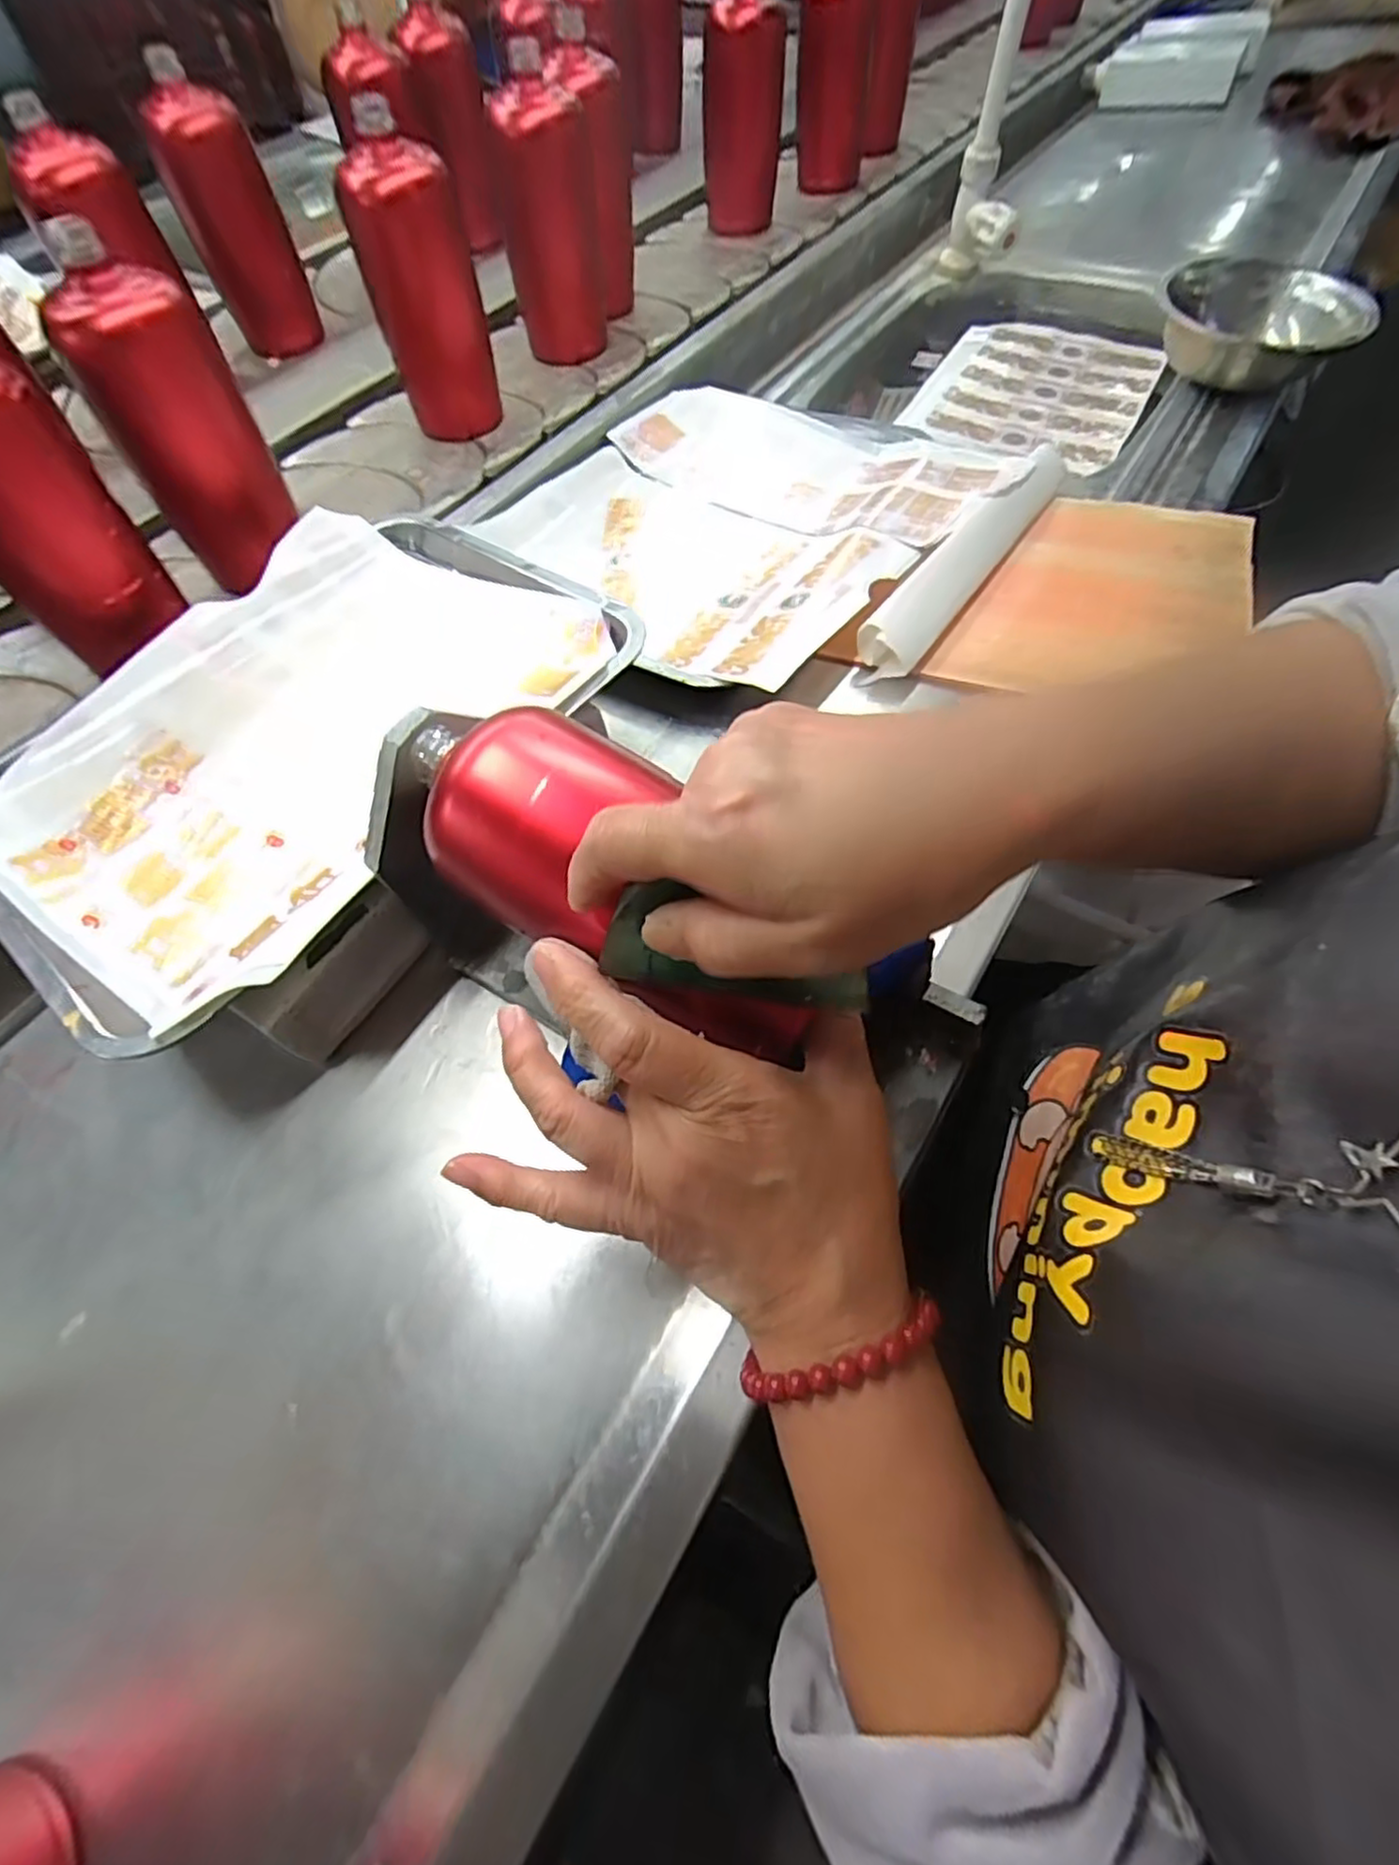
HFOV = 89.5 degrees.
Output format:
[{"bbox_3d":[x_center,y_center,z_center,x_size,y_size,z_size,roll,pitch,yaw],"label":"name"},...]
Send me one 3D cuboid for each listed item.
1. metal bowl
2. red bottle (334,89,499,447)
[{"bbox_3d":[0.491,-0.532,0.621,0.162,0.052,0.143,-31,65,-15],"label":"metal bowl"},{"bbox_3d":[-0.223,-0.516,0.571,0.075,0.183,0.059,-25,63,-12],"label":"red bottle"}]

